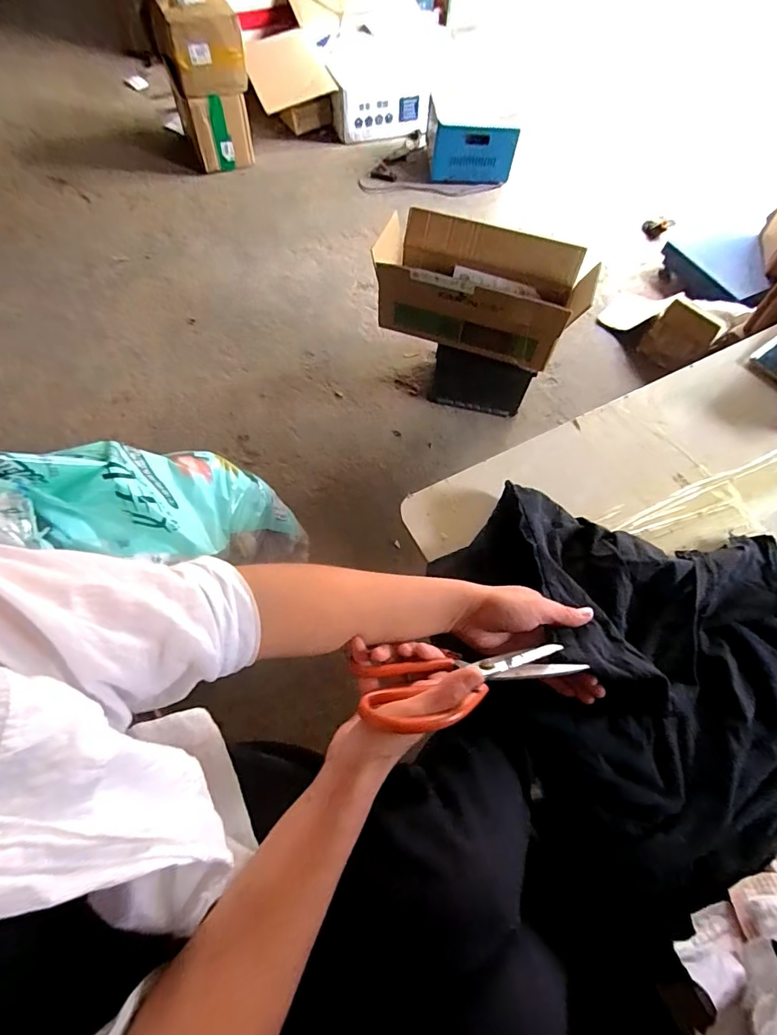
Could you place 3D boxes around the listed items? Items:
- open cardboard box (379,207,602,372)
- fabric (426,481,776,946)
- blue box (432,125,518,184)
[{"bbox_3d":[0.189,-0.475,0.973,0.417,0.158,0.193,17,64,6],"label":"open cardboard box"},{"bbox_3d":[0.292,0.126,0.452,0.405,0.068,0.375,-16,71,-5],"label":"fabric"},{"bbox_3d":[0.263,-1.120,1.441,0.248,0.159,0.055,-1,64,-3],"label":"blue box"}]

